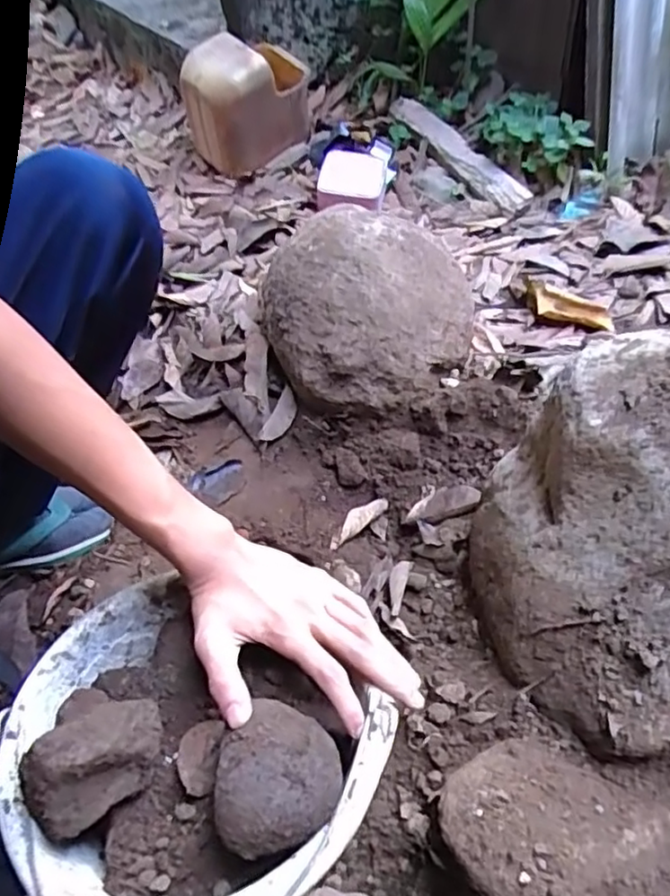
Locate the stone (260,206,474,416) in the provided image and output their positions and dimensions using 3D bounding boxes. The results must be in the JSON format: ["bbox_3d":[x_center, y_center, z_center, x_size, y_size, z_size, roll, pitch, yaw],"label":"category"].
[{"bbox_3d":[0.041,-0.171,0.750,0.251,0.138,0.225,-8,50,0],"label":"stone"}]

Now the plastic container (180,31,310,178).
[{"bbox_3d":[-0.153,-0.667,1.181,0.232,0.203,0.149,-39,57,-24],"label":"plastic container"}]

